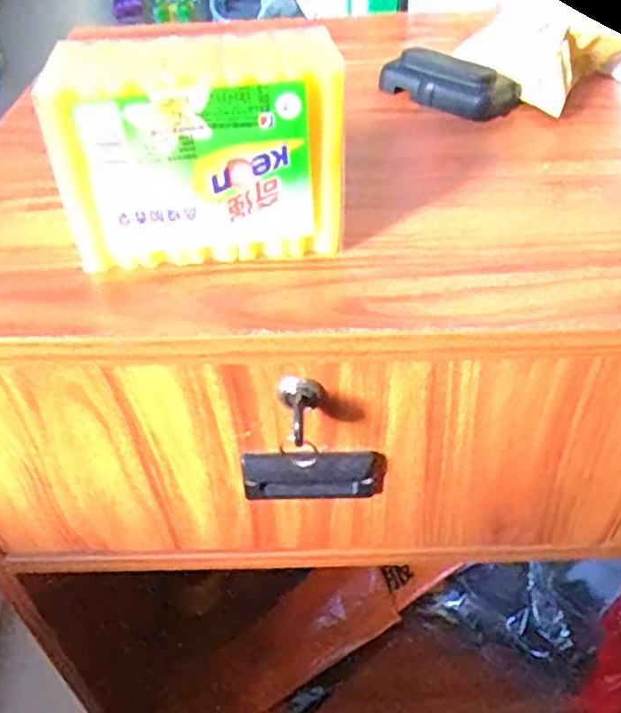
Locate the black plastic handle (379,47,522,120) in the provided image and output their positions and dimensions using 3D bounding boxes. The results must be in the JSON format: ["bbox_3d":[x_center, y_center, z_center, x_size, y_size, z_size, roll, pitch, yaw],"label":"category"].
[{"bbox_3d":[0.106,-0.213,0.520,0.104,0.033,0.046,30,52,31],"label":"black plastic handle"}]

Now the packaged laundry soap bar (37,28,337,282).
[{"bbox_3d":[-0.060,-0.111,0.352,0.147,0.117,0.063,-9,43,-6],"label":"packaged laundry soap bar"}]

